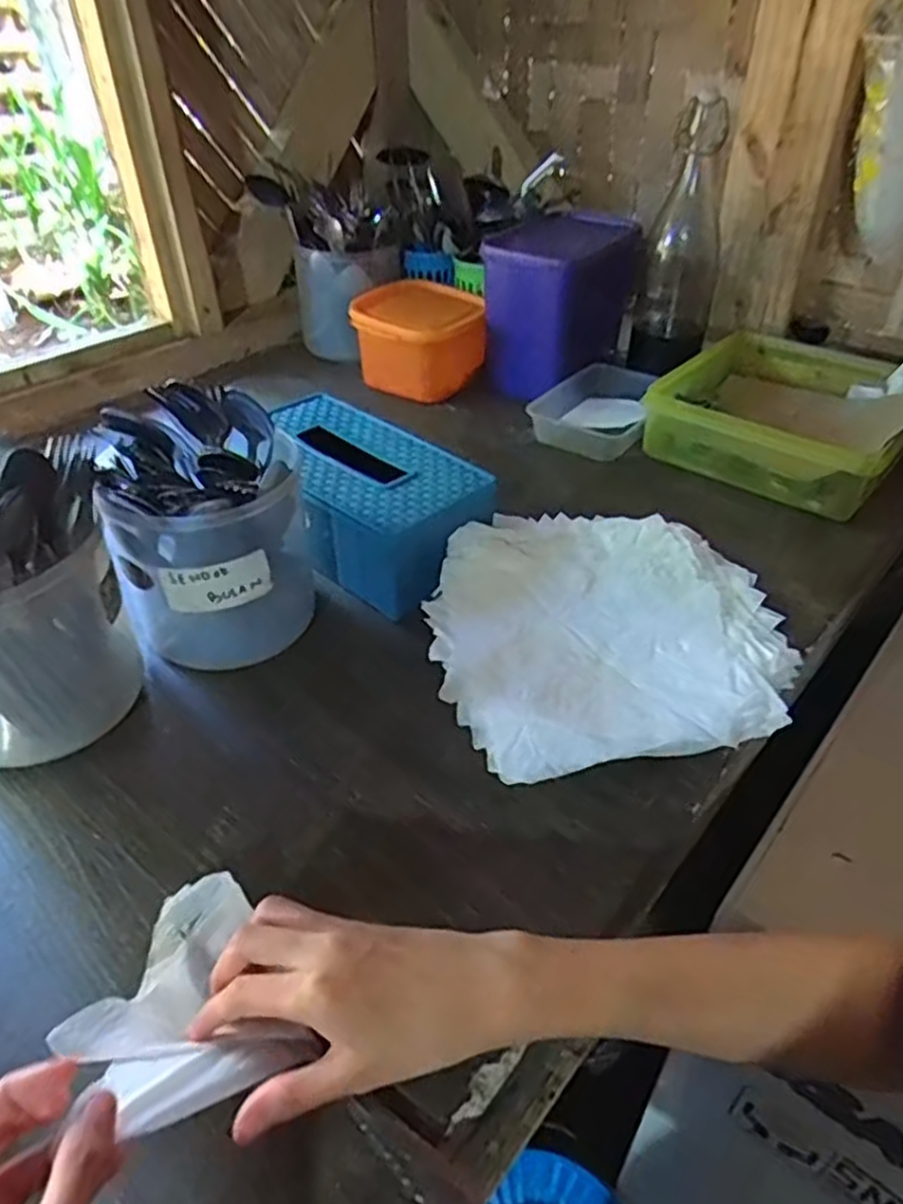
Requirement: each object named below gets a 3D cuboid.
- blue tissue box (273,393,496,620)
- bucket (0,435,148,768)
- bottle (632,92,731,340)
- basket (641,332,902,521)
[{"bbox_3d":[-0.076,-0.087,0.664,0.247,0.080,0.123,33,48,33],"label":"blue tissue box"},{"bbox_3d":[-0.284,0.000,0.490,0.136,0.176,0.122,-29,48,-33],"label":"bucket"},{"bbox_3d":[0.267,-0.430,0.860,0.086,0.228,0.098,11,40,14],"label":"bottle"},{"bbox_3d":[0.356,-0.187,0.802,0.239,0.090,0.234,-30,48,-33],"label":"basket"}]

